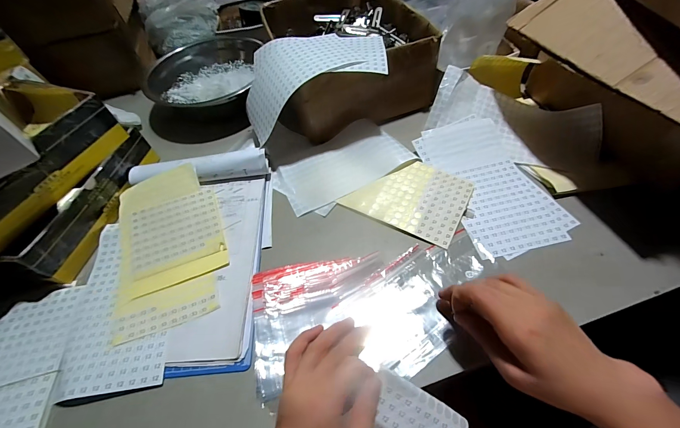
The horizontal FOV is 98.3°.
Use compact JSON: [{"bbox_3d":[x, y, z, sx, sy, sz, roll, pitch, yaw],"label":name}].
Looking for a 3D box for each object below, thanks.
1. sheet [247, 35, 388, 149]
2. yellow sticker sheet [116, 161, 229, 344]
[{"bbox_3d":[-0.048,-0.230,0.494,0.242,0.081,0.168,-17,55,-6],"label":"sheet"},{"bbox_3d":[-0.239,0.038,0.415,0.140,0.015,0.237,-19,62,-11],"label":"yellow sticker sheet"}]

